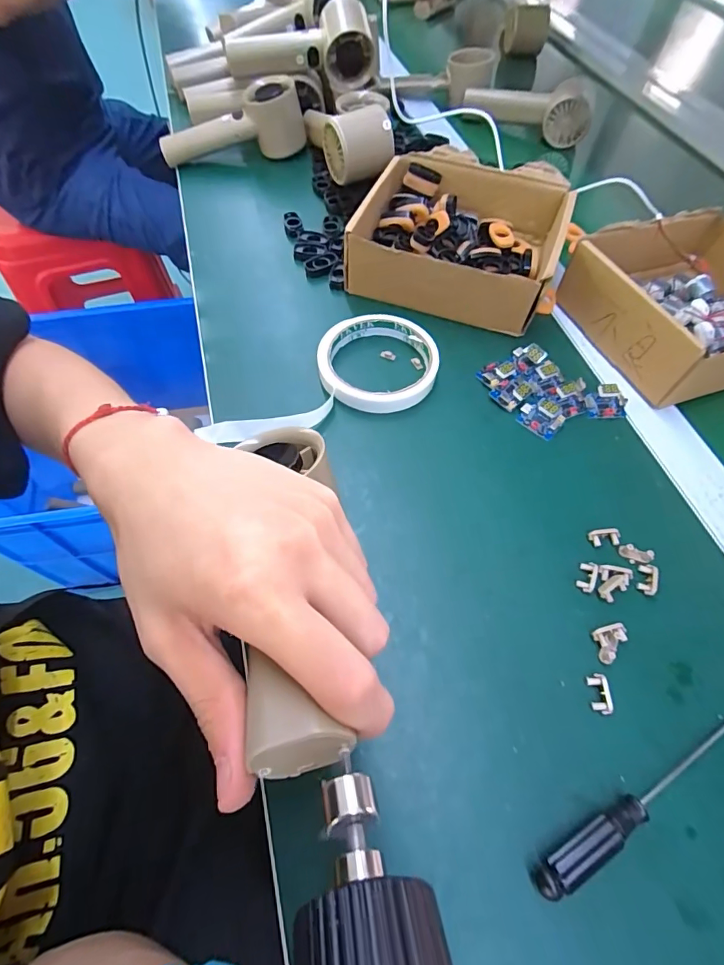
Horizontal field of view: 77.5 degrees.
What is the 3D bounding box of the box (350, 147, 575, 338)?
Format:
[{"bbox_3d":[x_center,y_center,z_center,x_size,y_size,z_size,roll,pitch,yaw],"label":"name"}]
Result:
[{"bbox_3d":[0.087,-0.218,0.406,0.165,0.059,0.151,18,62,11],"label":"box"}]

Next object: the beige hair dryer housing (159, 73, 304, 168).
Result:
[{"bbox_3d":[-0.146,-0.405,0.505,0.159,0.060,0.051,-5,60,-5],"label":"beige hair dryer housing"}]

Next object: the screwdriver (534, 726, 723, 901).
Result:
[{"bbox_3d":[0.135,0.152,0.214,0.130,0.017,0.014,-25,64,-15],"label":"screwdriver"}]

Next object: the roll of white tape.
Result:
[{"bbox_3d":[0.014,-0.094,0.354,0.088,0.025,0.086,1,60,-1],"label":"roll of white tape"}]

